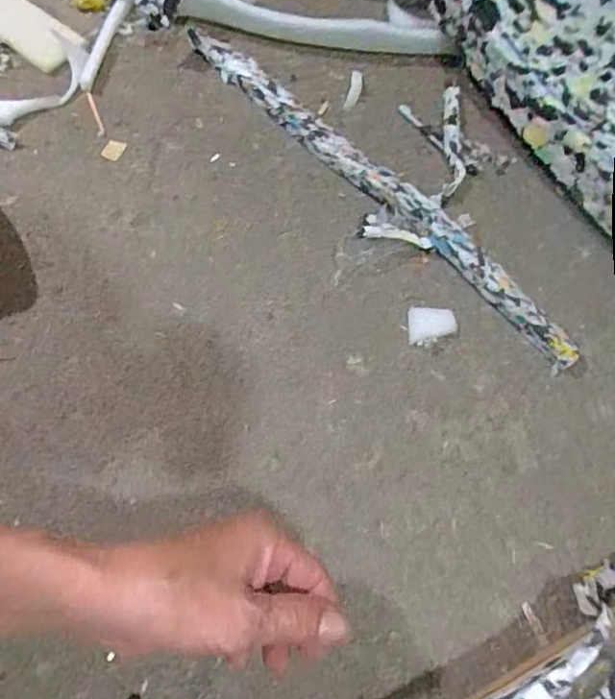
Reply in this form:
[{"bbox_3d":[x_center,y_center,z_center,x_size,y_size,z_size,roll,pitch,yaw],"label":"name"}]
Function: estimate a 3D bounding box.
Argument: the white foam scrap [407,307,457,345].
[{"bbox_3d":[0.106,-0.021,0.467,0.043,0.014,0.029,-4,68,-5],"label":"white foam scrap"}]

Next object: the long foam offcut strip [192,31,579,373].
[{"bbox_3d":[0.058,-0.166,0.516,0.043,0.021,0.478,-40,75,-17],"label":"long foam offcut strip"}]

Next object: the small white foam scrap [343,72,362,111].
[{"bbox_3d":[0.049,-0.270,0.571,0.013,0.004,0.061,12,68,2],"label":"small white foam scrap"}]

